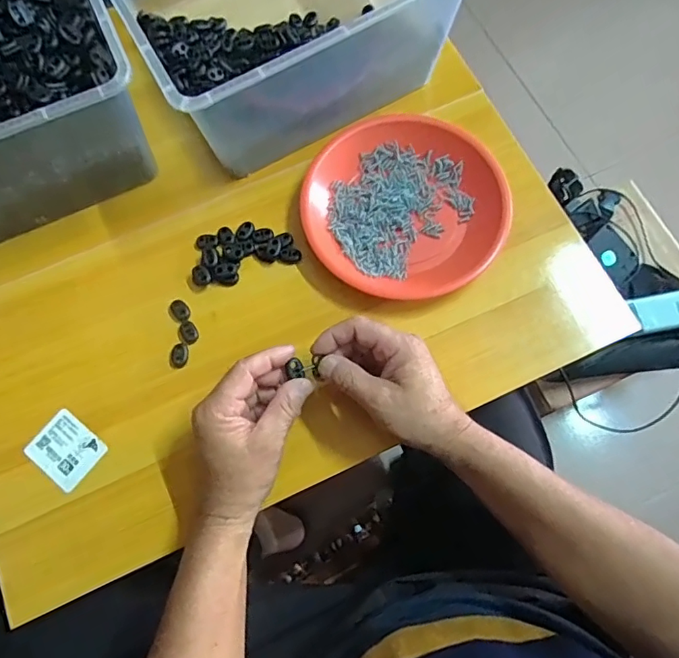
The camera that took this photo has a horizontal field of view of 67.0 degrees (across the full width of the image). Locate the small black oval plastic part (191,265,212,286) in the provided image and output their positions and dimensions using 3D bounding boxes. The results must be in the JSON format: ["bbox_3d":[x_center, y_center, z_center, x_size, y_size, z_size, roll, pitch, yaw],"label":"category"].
[{"bbox_3d":[-0.130,-0.050,0.483,0.017,0.007,0.019,-34,74,-9],"label":"small black oval plastic part"}]

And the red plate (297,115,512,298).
[{"bbox_3d":[0.061,-0.120,0.493,0.189,0.030,0.176,0,72,1],"label":"red plate"}]

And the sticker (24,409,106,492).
[{"bbox_3d":[-0.239,0.106,0.449,0.057,0.004,0.048,40,77,8],"label":"sticker"}]

